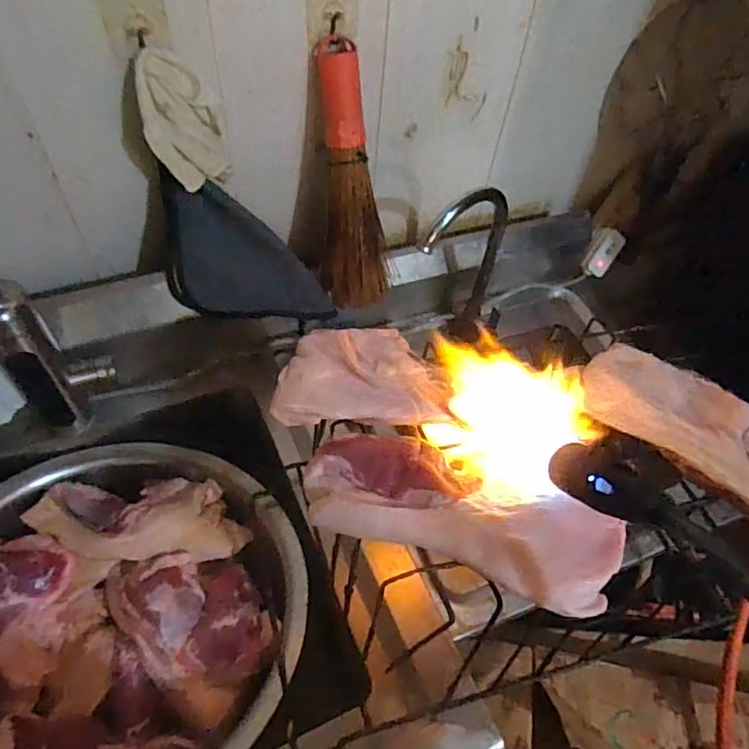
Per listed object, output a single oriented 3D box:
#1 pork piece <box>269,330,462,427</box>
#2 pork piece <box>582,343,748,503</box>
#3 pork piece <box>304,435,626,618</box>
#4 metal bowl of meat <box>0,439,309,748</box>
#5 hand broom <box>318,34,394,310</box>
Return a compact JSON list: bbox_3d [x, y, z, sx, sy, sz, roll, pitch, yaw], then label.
[{"bbox_3d":[-0.007,-0.004,0.456,0.136,0.033,0.095,0,53,-5],"label":"pork piece"},{"bbox_3d":[0.280,0.051,0.456,0.228,0.037,0.085,39,59,22],"label":"pork piece"},{"bbox_3d":[0.055,0.095,0.405,0.225,0.050,0.091,20,54,10],"label":"pork piece"},{"bbox_3d":[-0.290,0.254,0.607,0.418,0.108,0.385,34,58,19],"label":"metal bowl of meat"},{"bbox_3d":[-0.038,-0.241,0.713,0.097,0.324,0.061,-12,30,-14],"label":"hand broom"}]

